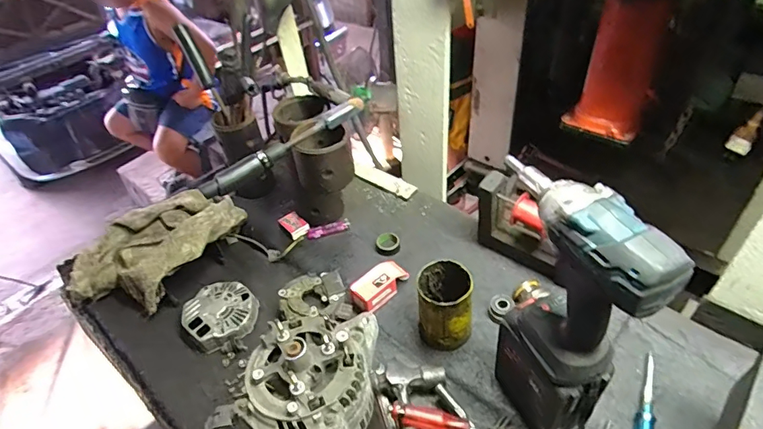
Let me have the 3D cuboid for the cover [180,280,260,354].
[{"bbox_3d":[-0.255,0.161,0.728,0.108,0.037,0.108,29,54,33],"label":"cover"}]

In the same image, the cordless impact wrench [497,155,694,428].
[{"bbox_3d":[0.186,0.109,0.486,0.087,0.334,0.171,-11,43,-5],"label":"cordless impact wrench"}]

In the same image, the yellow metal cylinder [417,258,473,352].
[{"bbox_3d":[0.089,0.126,0.635,0.068,0.106,0.081,-1,43,6],"label":"yellow metal cylinder"}]

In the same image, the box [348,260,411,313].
[{"bbox_3d":[-0.005,0.111,0.714,0.045,0.038,0.094,30,54,33],"label":"box"}]

